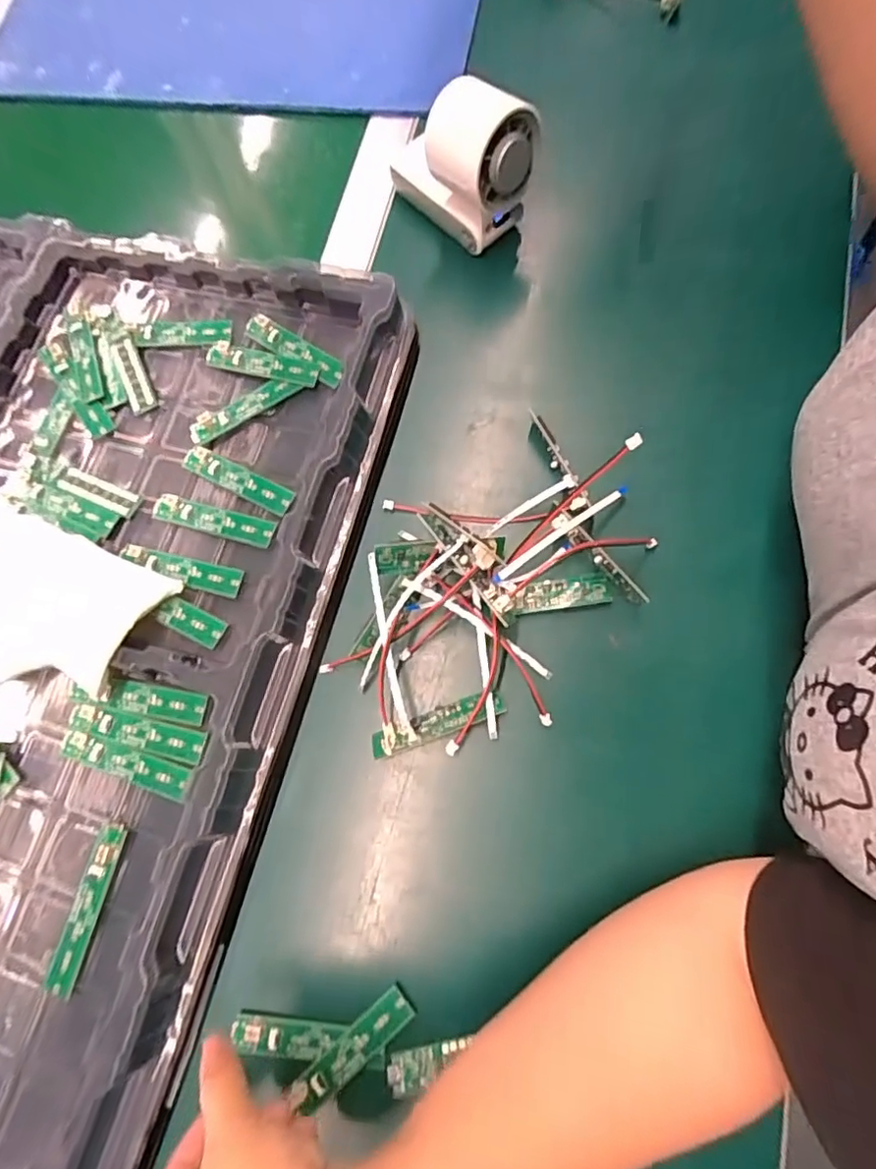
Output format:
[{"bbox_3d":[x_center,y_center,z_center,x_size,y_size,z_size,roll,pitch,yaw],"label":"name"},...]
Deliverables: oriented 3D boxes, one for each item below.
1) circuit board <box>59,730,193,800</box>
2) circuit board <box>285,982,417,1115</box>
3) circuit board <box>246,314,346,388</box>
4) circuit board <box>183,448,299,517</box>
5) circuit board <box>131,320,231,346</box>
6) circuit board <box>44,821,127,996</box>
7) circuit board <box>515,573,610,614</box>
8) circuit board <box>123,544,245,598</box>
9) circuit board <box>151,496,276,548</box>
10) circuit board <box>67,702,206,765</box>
[{"bbox_3d":[-0.179,0.102,0.313,0.080,0.004,0.016,15,78,8],"label":"circuit board"},{"bbox_3d":[-0.044,0.247,0.290,0.072,0.007,0.020,-40,80,-6],"label":"circuit board"},{"bbox_3d":[-0.099,-0.162,0.376,0.080,0.007,0.017,33,94,11],"label":"circuit board"},{"bbox_3d":[-0.130,-0.068,0.355,0.079,0.005,0.018,25,85,11],"label":"circuit board"},{"bbox_3d":[-0.183,-0.181,0.390,0.071,0.007,0.020,1,77,0],"label":"circuit board"},{"bbox_3d":[-0.191,0.174,0.295,0.018,0.006,0.082,10,76,10],"label":"circuit board"},{"bbox_3d":[0.078,0.006,0.346,0.060,0.006,0.020,-7,77,-2],"label":"circuit board"},{"bbox_3d":[-0.160,-0.008,0.344,0.076,0.007,0.018,14,77,3],"label":"circuit board"},{"bbox_3d":[-0.145,-0.042,0.353,0.084,0.010,0.018,16,77,4],"label":"circuit board"},{"bbox_3d":[-0.175,0.086,0.316,0.082,0.004,0.018,12,79,5],"label":"circuit board"}]

